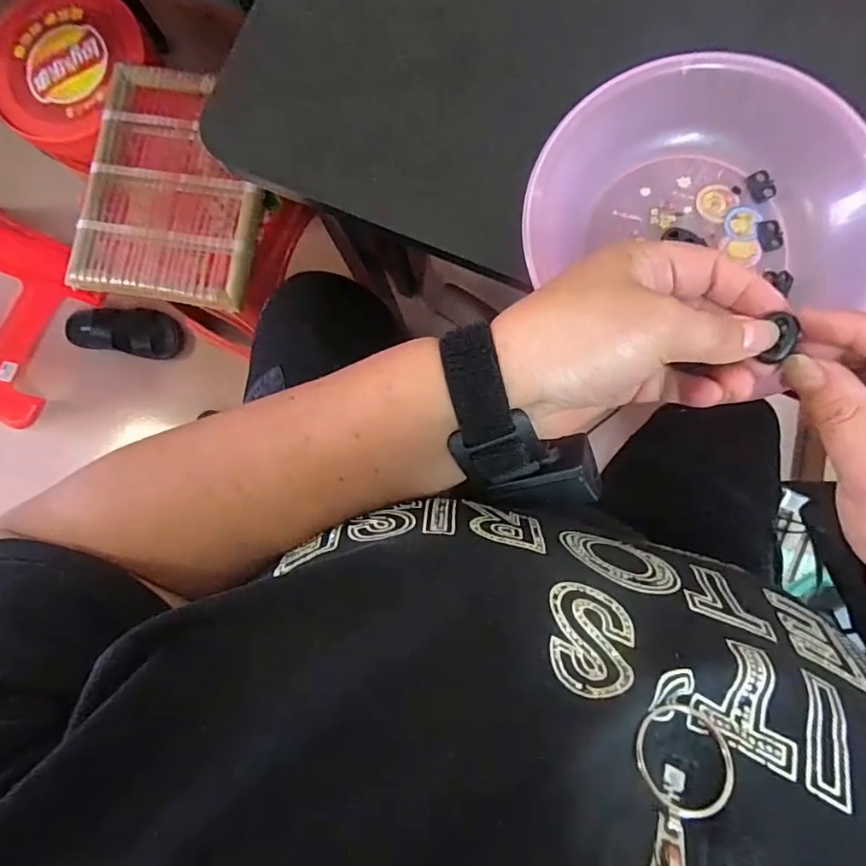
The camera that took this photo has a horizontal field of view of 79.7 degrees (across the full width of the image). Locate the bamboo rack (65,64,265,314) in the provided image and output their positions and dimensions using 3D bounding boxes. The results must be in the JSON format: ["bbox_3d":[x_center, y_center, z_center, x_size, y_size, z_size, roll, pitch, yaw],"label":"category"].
[{"bbox_3d":[-0.332,-0.322,0.674,0.229,0.030,0.311,10,86,5],"label":"bamboo rack"}]

